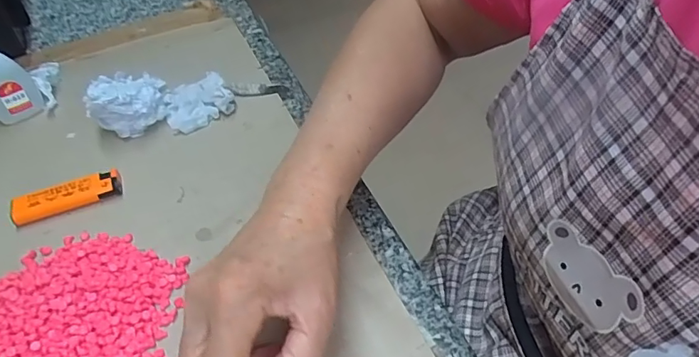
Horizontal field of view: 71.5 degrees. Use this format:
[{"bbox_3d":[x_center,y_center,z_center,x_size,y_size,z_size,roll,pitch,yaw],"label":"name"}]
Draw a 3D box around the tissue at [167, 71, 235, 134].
[{"bbox_3d":[-0.141,-0.071,0.449,0.059,0.026,0.050,-26,51,-18],"label":"tissue"}]

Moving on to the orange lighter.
[{"bbox_3d":[-0.224,0.015,0.385,0.083,0.014,0.021,-18,49,-12],"label":"orange lighter"}]

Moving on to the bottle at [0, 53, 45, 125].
[{"bbox_3d":[-0.318,-0.096,0.435,0.042,0.105,0.023,-21,49,-14],"label":"bottle"}]

